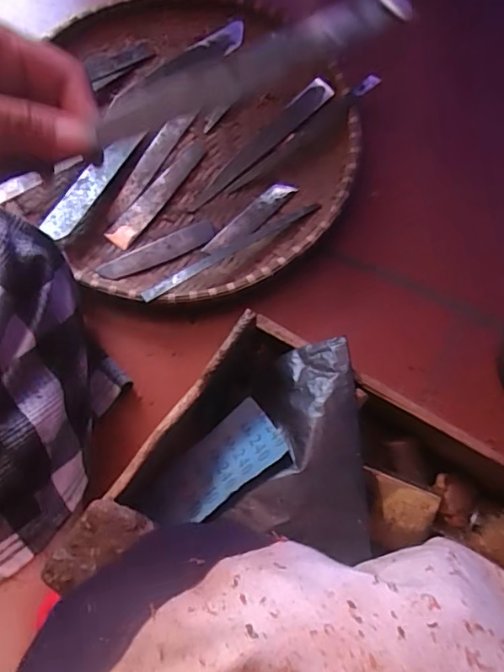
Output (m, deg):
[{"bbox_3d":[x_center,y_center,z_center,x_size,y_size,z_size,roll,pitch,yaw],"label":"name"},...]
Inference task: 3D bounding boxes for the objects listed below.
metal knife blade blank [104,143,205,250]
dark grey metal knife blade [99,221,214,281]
[{"bbox_3d":[-0.093,-0.140,0.522,0.025,0.007,0.128,37,78,8],"label":"metal knife blade blank"},{"bbox_3d":[-0.088,-0.080,0.505,0.113,0.010,0.024,-24,77,-7],"label":"dark grey metal knife blade"}]

